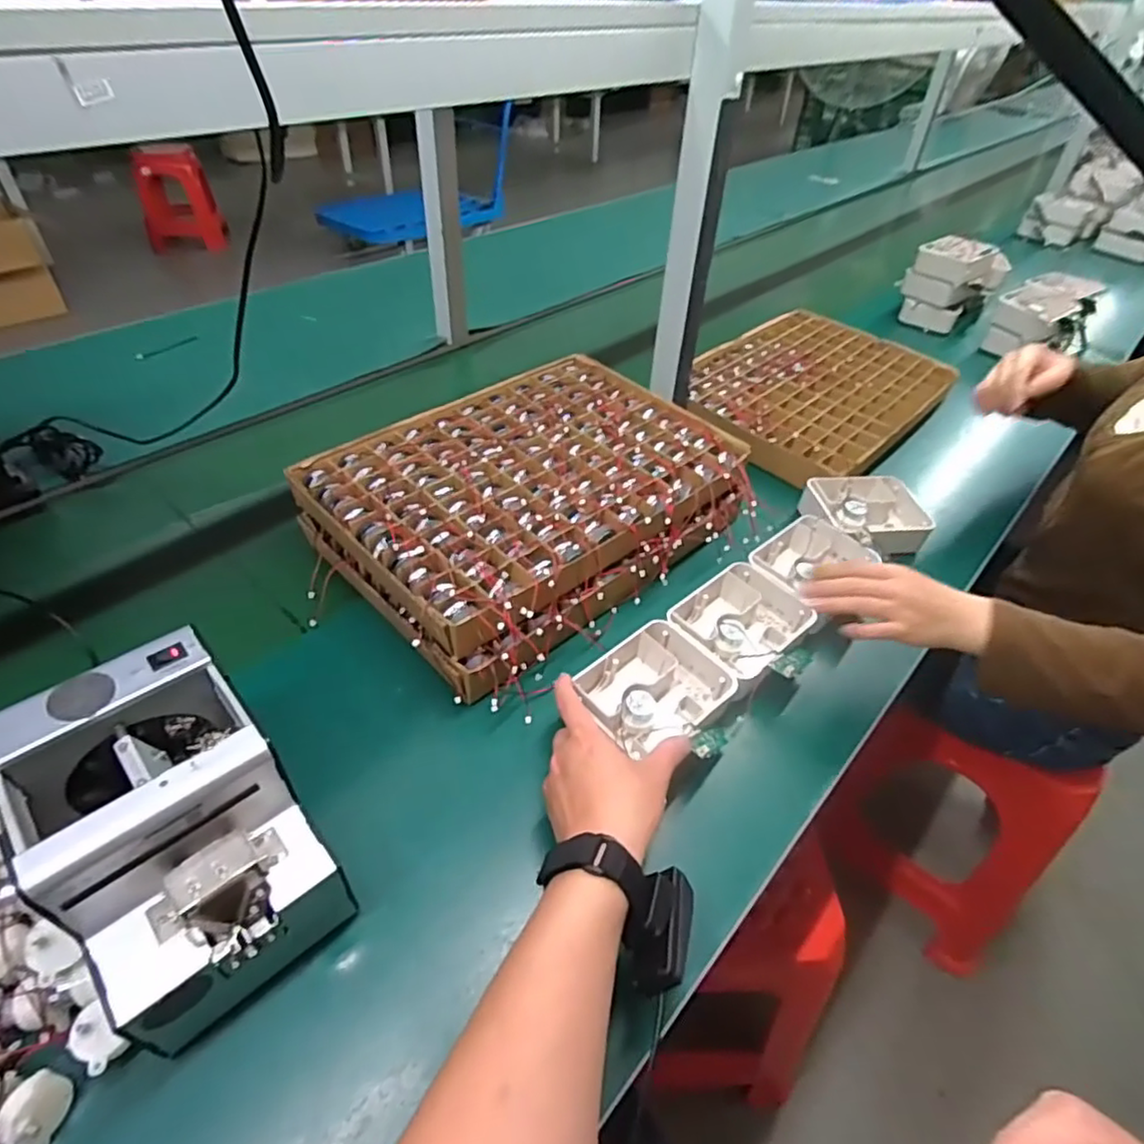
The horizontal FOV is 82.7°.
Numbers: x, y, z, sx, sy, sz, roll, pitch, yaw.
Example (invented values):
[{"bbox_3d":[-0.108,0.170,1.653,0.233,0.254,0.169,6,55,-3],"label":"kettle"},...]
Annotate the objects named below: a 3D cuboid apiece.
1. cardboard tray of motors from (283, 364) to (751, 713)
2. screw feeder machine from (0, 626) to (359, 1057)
[{"bbox_3d":[-0.045,-0.090,0.705,0.416,0.067,0.324,-33,54,-32],"label":"cardboard tray of motors"},{"bbox_3d":[-0.243,0.159,0.400,0.129,0.137,0.177,-29,53,-30],"label":"screw feeder machine"}]

